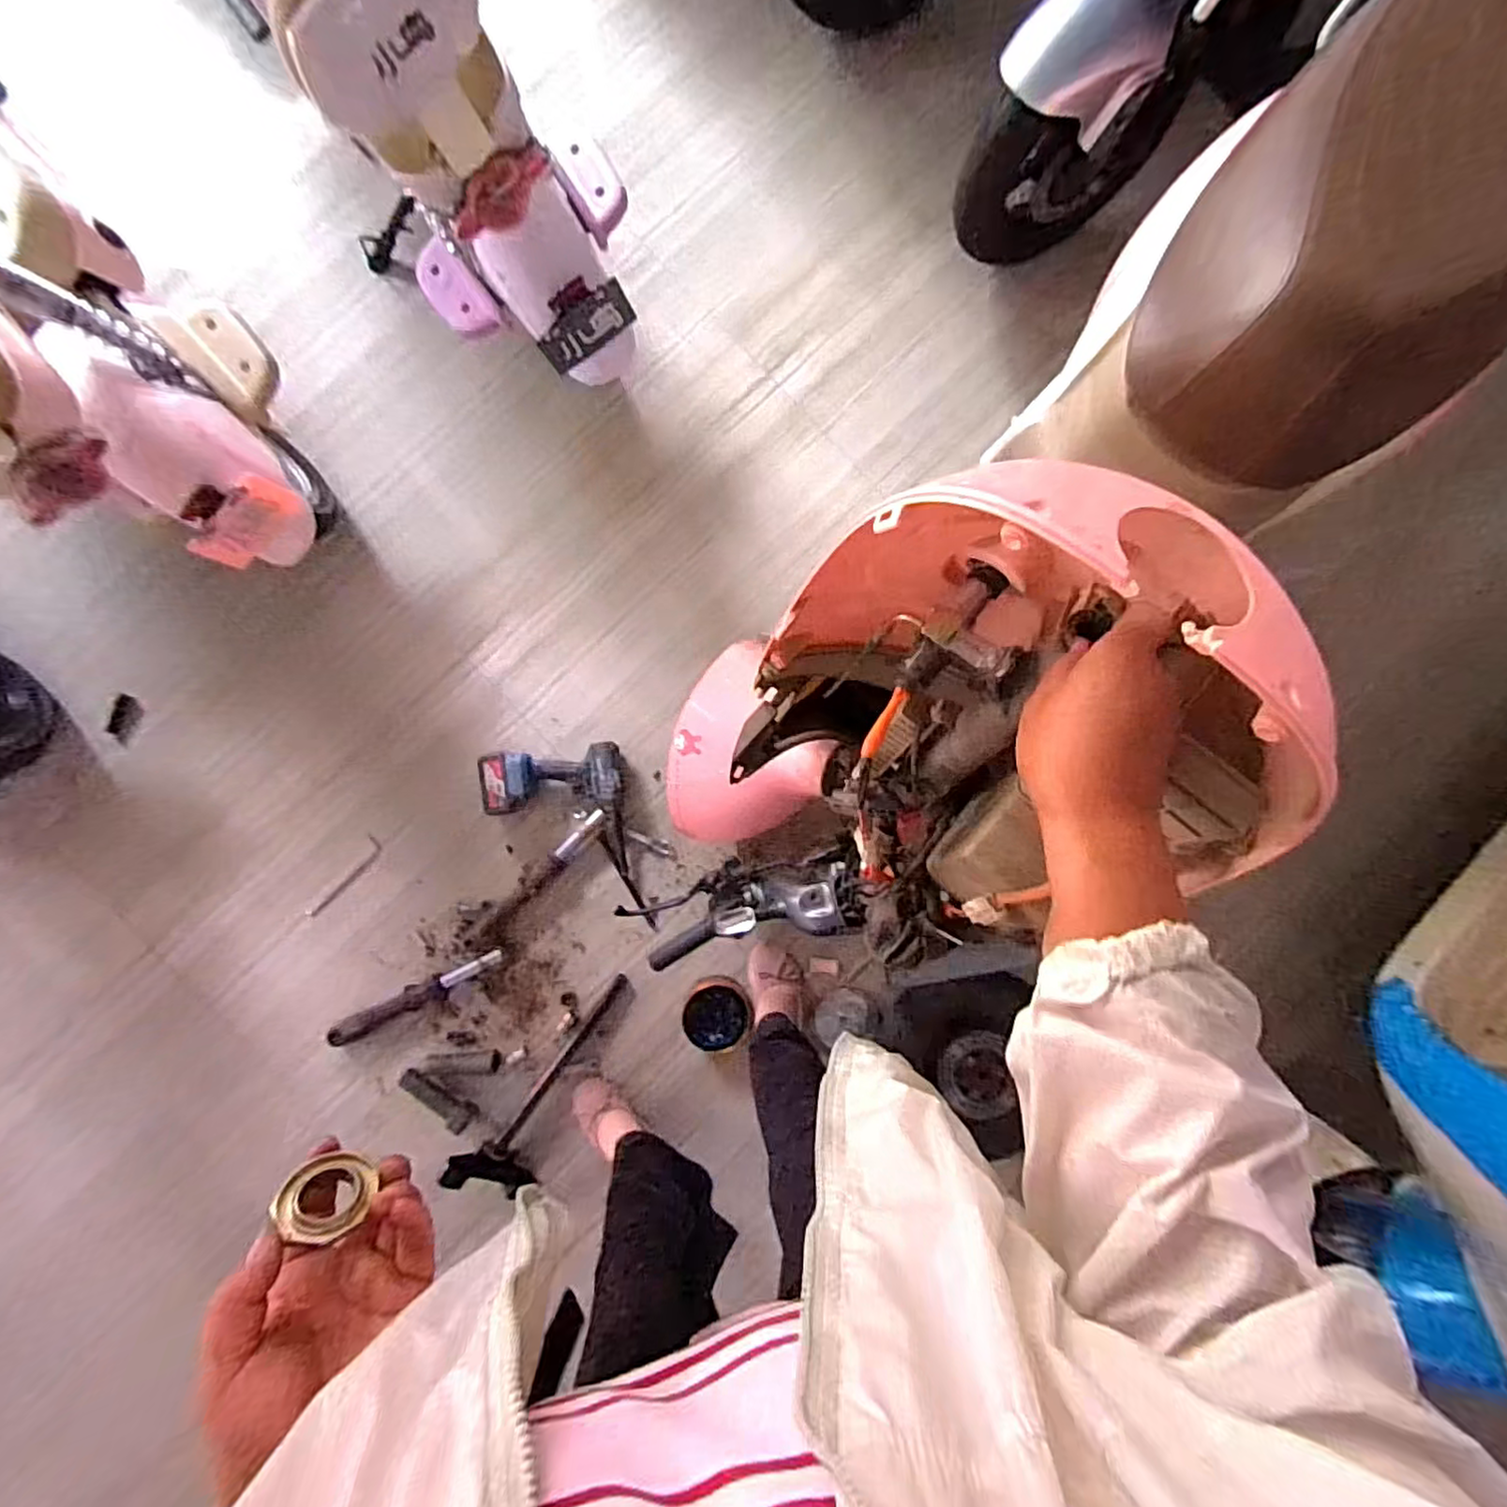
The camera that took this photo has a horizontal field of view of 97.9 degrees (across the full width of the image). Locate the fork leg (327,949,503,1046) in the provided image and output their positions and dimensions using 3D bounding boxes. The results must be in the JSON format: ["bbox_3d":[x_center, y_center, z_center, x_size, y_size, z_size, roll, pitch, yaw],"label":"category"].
[{"bbox_3d":[-0.612,0.444,1.191,0.315,0.037,0.043,-25,90,-2],"label":"fork leg"}]

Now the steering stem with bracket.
[{"bbox_3d":[-0.357,0.585,1.175,0.136,0.082,0.420,33,75,4],"label":"steering stem with bracket"}]

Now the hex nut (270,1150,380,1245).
[{"bbox_3d":[-0.223,0.228,0.340,0.043,0.041,0.010,8,128,-31],"label":"hex nut"}]

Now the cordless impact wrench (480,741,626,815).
[{"bbox_3d":[-0.364,0.049,1.199,0.245,0.070,0.120,-7,89,-2],"label":"cordless impact wrench"}]

